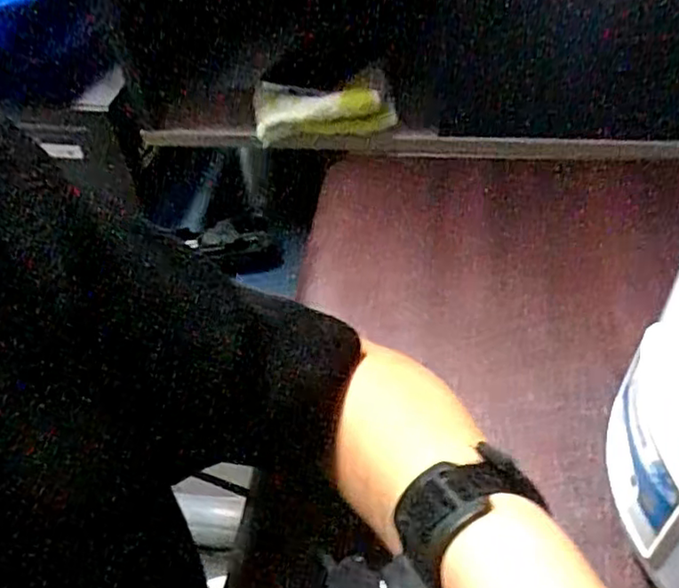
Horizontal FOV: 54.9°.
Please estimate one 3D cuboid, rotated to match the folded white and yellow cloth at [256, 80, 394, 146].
[{"bbox_3d":[-0.015,-0.173,0.613,0.134,0.048,0.041,5,47,9],"label":"folded white and yellow cloth"}]

